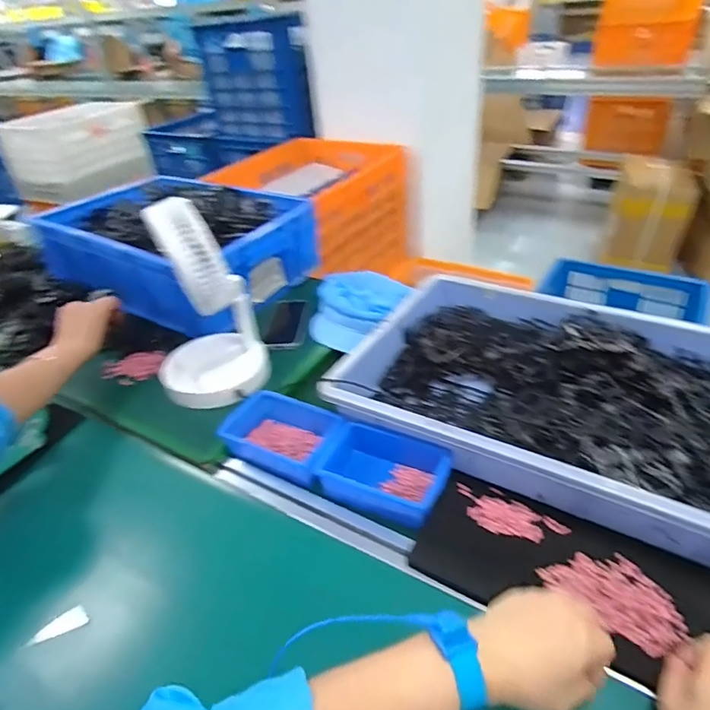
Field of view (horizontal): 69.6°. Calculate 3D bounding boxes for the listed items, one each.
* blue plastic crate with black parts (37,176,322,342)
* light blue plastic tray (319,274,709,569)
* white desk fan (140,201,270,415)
[{"bbox_3d":[-0.380,-0.235,1.095,0.523,0.164,0.359,17,42,29],"label":"blue plastic crate with black parts"},{"bbox_3d":[0.287,0.048,0.703,0.565,0.083,0.373,17,42,28],"label":"light blue plastic tray"},{"bbox_3d":[-0.236,-0.078,0.758,0.158,0.299,0.153,-16,37,-14],"label":"white desk fan"}]

